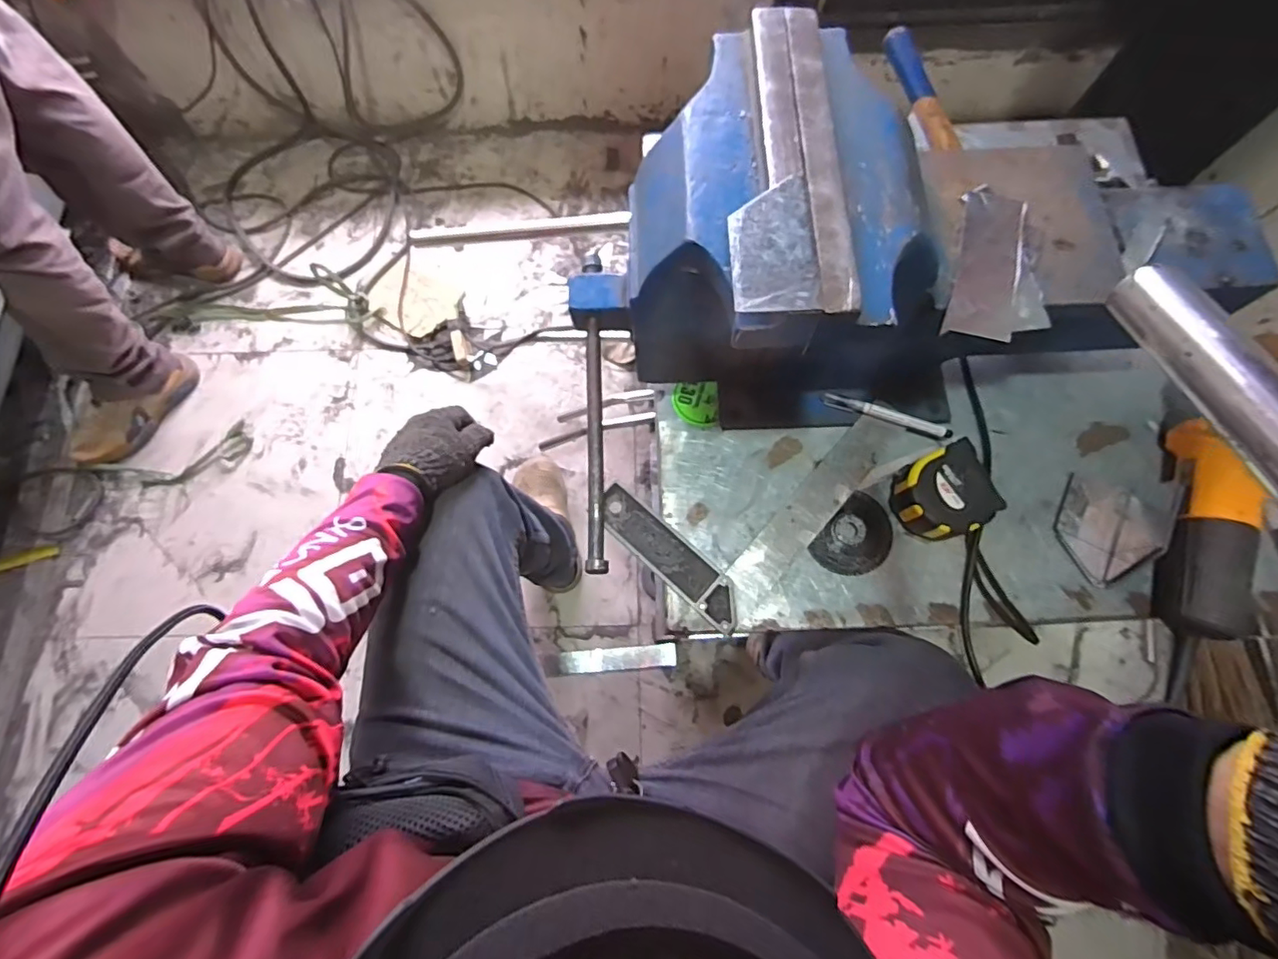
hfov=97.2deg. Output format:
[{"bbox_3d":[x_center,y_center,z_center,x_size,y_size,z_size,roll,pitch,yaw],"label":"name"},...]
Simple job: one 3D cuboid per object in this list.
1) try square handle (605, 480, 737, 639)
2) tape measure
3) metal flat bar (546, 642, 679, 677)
[{"bbox_3d":[0.030,0.077,0.560,0.177,0.010,0.041,41,78,12],"label":"try square handle"},{"bbox_3d":[0.297,0.016,0.554,0.086,0.044,0.084,-24,75,-6],"label":"tape measure"},{"bbox_3d":[-0.050,0.333,1.042,0.238,0.014,0.043,-6,80,4],"label":"metal flat bar"}]

